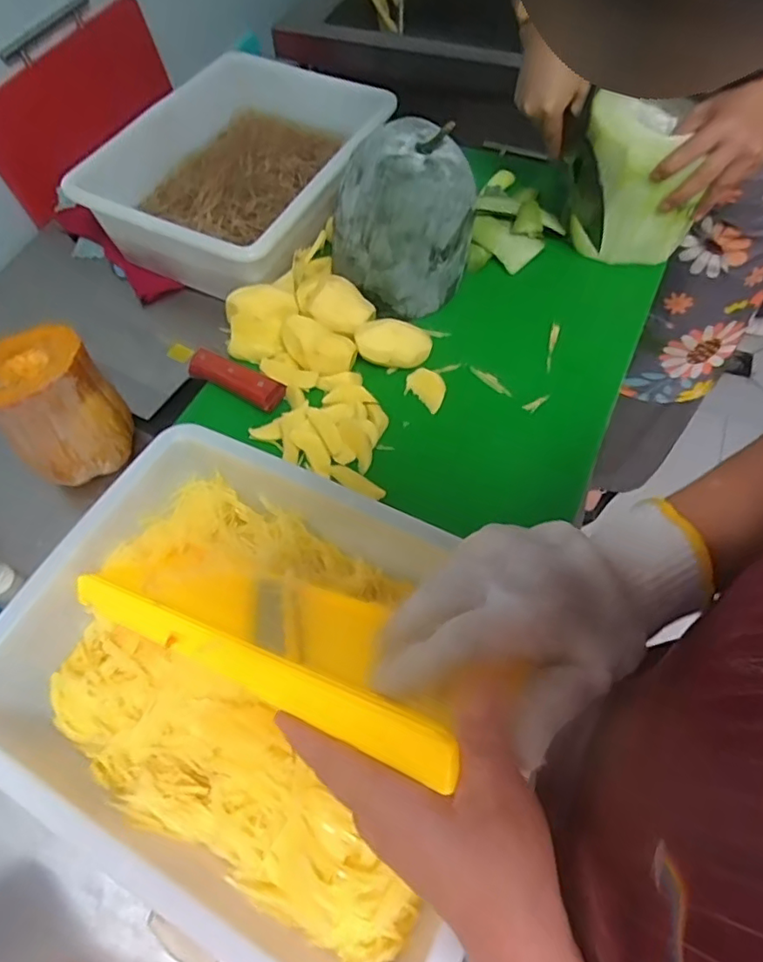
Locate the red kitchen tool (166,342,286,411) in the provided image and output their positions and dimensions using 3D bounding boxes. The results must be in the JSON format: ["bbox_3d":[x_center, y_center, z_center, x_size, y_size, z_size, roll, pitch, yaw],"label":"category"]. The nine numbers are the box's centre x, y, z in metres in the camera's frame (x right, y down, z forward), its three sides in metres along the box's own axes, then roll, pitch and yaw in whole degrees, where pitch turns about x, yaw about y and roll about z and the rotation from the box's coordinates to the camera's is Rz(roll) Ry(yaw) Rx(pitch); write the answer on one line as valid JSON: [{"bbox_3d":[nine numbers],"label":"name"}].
[{"bbox_3d":[-0.173,-0.119,0.627,0.157,0.027,0.035,29,65,19],"label":"red kitchen tool"}]

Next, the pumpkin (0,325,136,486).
[{"bbox_3d":[-0.316,-0.069,0.559,0.113,0.134,0.108,-31,62,-14],"label":"pumpkin"}]

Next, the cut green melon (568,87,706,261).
[{"bbox_3d":[0.288,-0.339,0.658,0.110,0.145,0.112,-10,59,-3],"label":"cut green melon"}]

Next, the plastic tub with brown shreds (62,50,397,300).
[{"bbox_3d":[-0.163,-0.385,0.751,0.265,0.131,0.358,22,63,15],"label":"plastic tub with brown shreds"}]

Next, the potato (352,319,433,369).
[{"bbox_3d":[0.013,-0.146,0.619,0.078,0.041,0.039,0,59,3],"label":"potato"}]

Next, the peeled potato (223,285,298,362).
[{"bbox_3d":[-0.137,-0.179,0.649,0.075,0.048,0.072,-1,59,2],"label":"peeled potato"}]

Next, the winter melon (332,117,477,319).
[{"bbox_3d":[0.024,-0.285,0.635,0.130,0.150,0.133,-1,59,2],"label":"winter melon"}]

